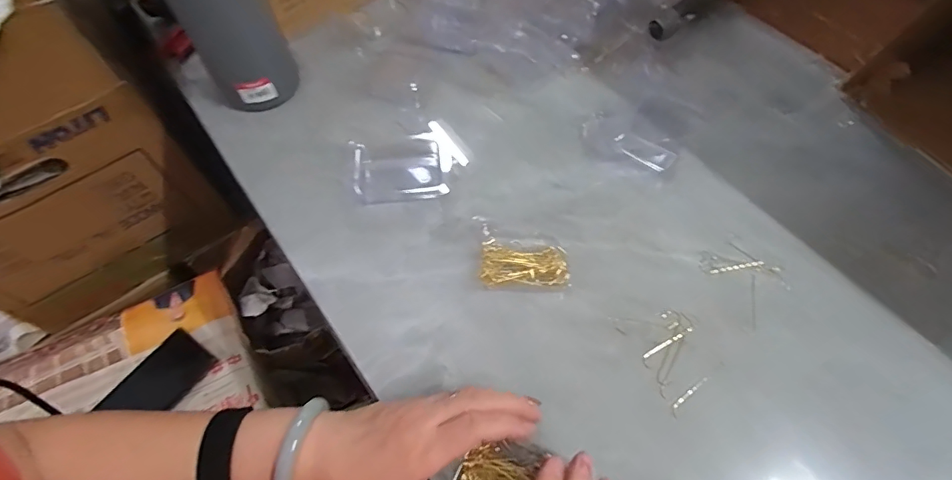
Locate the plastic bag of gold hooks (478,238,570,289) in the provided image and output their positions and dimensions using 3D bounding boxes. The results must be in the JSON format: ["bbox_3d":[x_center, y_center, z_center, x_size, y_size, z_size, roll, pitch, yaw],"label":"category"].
[{"bbox_3d":[0.041,0.019,0.408,0.073,0.019,0.046,5,60,2],"label":"plastic bag of gold hooks"}]

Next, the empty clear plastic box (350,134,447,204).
[{"bbox_3d":[-0.076,-0.068,0.462,0.084,0.016,0.072,-10,60,-7],"label":"empty clear plastic box"}]

